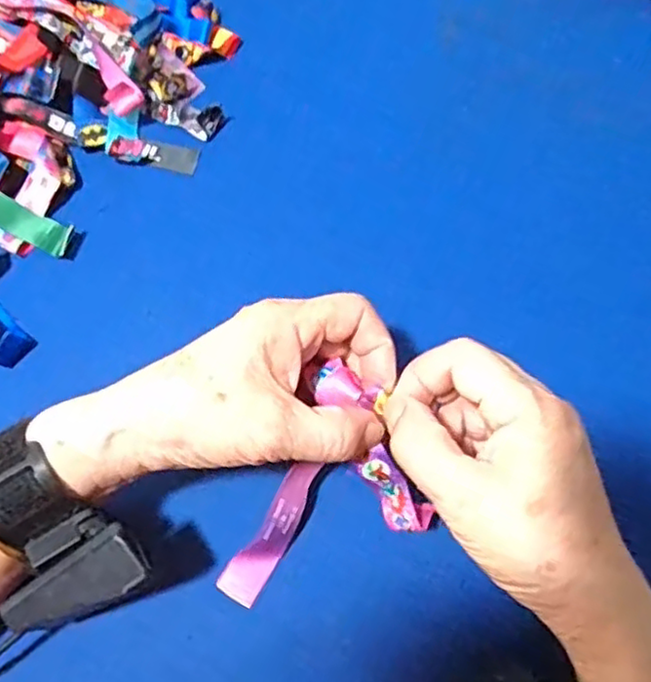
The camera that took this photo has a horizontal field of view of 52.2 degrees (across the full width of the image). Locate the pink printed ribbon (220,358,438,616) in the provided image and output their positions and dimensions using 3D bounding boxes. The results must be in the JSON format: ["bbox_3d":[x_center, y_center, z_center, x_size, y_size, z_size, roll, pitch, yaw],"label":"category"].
[{"bbox_3d":[0.007,0.085,0.329,0.079,0.064,0.122,27,72,9],"label":"pink printed ribbon"}]

